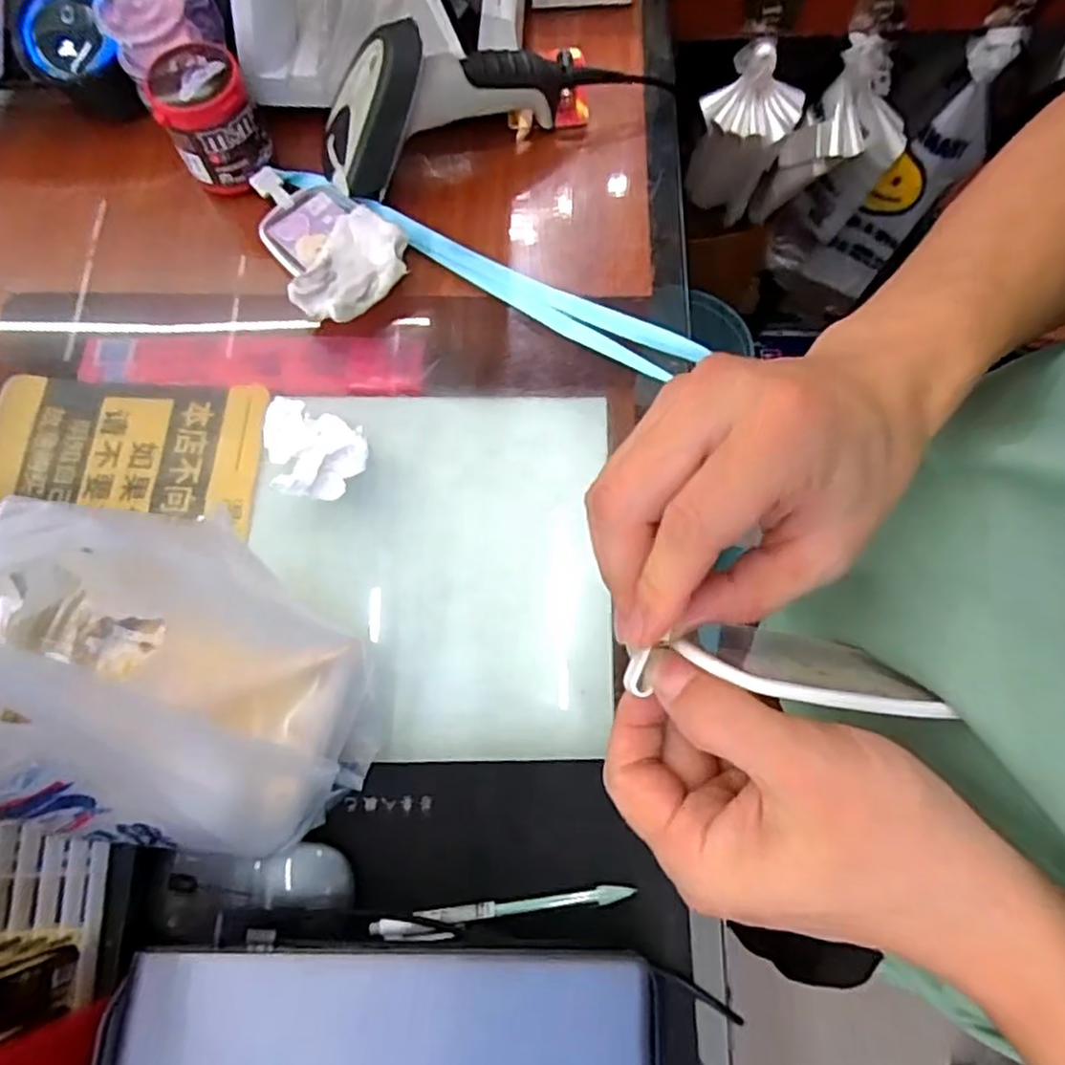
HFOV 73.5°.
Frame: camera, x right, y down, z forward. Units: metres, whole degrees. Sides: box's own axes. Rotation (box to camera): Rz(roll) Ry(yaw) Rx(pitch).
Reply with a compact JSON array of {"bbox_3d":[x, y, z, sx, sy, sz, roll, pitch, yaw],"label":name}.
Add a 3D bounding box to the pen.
[{"bbox_3d":[-0.015,0.201,0.376,0.136,0.010,0.013,-7,71,-1],"label":"pen"}]

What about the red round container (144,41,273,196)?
[{"bbox_3d":[-0.231,-0.299,0.516,0.063,0.071,0.060,0,71,1],"label":"red round container"}]

